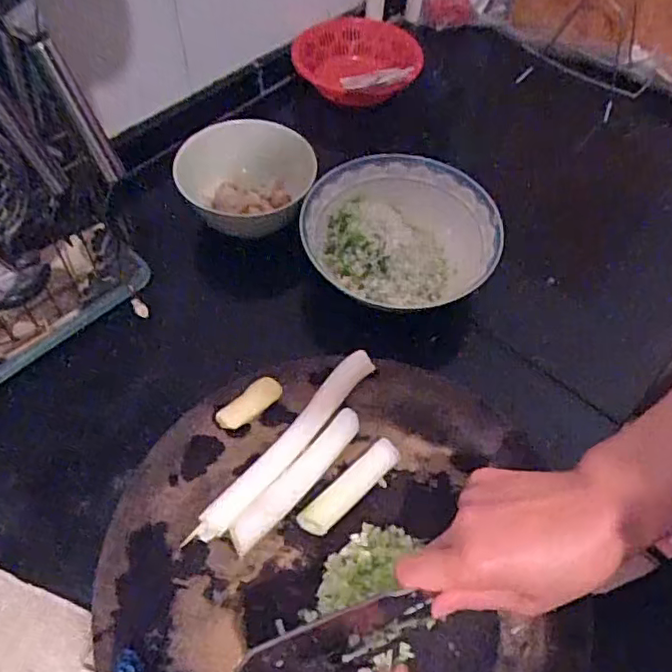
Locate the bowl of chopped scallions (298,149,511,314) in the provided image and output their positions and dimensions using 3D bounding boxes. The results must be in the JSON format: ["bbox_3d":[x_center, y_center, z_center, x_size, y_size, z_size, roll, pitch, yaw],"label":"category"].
[{"bbox_3d":[0.064,-0.111,0.640,0.188,0.048,0.179,1,57,-2],"label":"bowl of chopped scallions"}]

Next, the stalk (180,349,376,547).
[{"bbox_3d":[-0.036,0.088,0.499,0.026,0.016,0.206,34,61,18],"label":"stalk"}]

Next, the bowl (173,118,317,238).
[{"bbox_3d":[-0.103,-0.173,0.674,0.144,0.060,0.131,1,57,-2],"label":"bowl"}]

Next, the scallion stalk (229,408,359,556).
[{"bbox_3d":[-0.029,0.114,0.480,0.025,0.024,0.136,37,62,20],"label":"scallion stalk"}]

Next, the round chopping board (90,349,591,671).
[{"bbox_3d":[-0.001,0.170,0.463,0.342,0.053,0.320,1,57,-2],"label":"round chopping board"}]

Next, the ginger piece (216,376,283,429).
[{"bbox_3d":[-0.073,0.057,0.511,0.059,0.012,0.021,-37,65,-9],"label":"ginger piece"}]

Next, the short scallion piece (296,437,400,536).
[{"bbox_3d":[0.011,0.117,0.476,0.093,0.014,0.026,-39,66,-24],"label":"short scallion piece"}]

